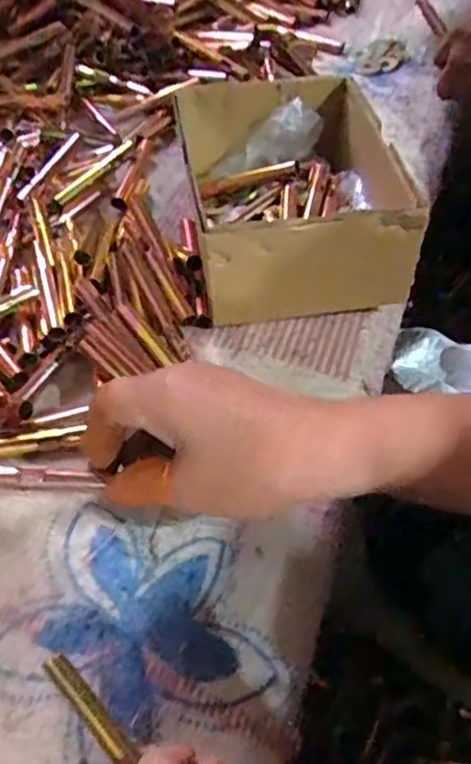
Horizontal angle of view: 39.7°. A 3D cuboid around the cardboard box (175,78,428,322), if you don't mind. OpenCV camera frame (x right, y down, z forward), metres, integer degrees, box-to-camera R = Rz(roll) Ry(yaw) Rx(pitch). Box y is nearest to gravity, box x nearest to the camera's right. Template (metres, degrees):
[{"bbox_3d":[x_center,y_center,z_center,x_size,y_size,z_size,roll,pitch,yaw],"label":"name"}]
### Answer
[{"bbox_3d":[0.034,-0.136,0.459,0.129,0.075,0.190,-8,50,-4],"label":"cardboard box"}]

